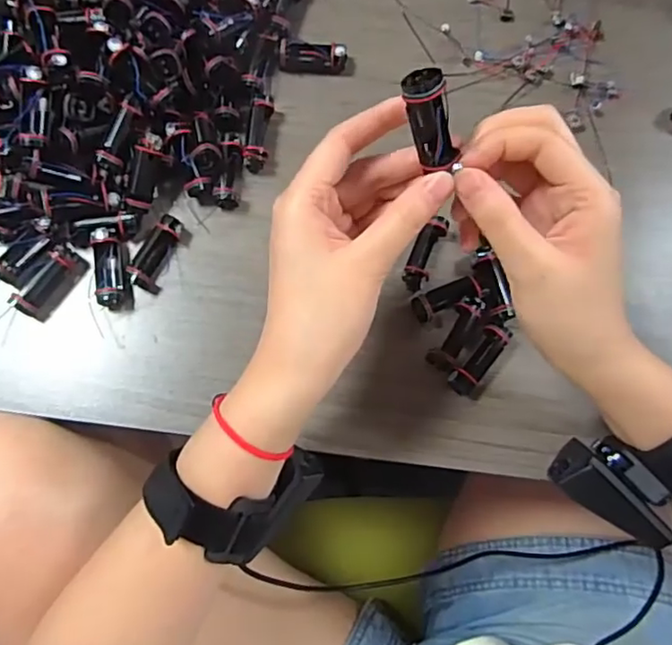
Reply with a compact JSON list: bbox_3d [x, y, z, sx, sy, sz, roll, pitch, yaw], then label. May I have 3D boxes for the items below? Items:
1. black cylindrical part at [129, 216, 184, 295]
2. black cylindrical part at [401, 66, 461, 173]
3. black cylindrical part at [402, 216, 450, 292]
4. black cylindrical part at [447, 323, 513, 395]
[{"bbox_3d":[-0.115,-0.045,0.378,0.017,0.015,0.048,21,78,3],"label":"black cylindrical part"},{"bbox_3d":[0.042,-0.089,0.259,0.017,0.041,0.016,-13,45,13],"label":"black cylindrical part"},{"bbox_3d":[0.057,-0.045,0.379,0.017,0.014,0.048,21,78,3],"label":"black cylindrical part"},{"bbox_3d":[0.089,0.023,0.366,0.018,0.014,0.049,38,79,6],"label":"black cylindrical part"}]

